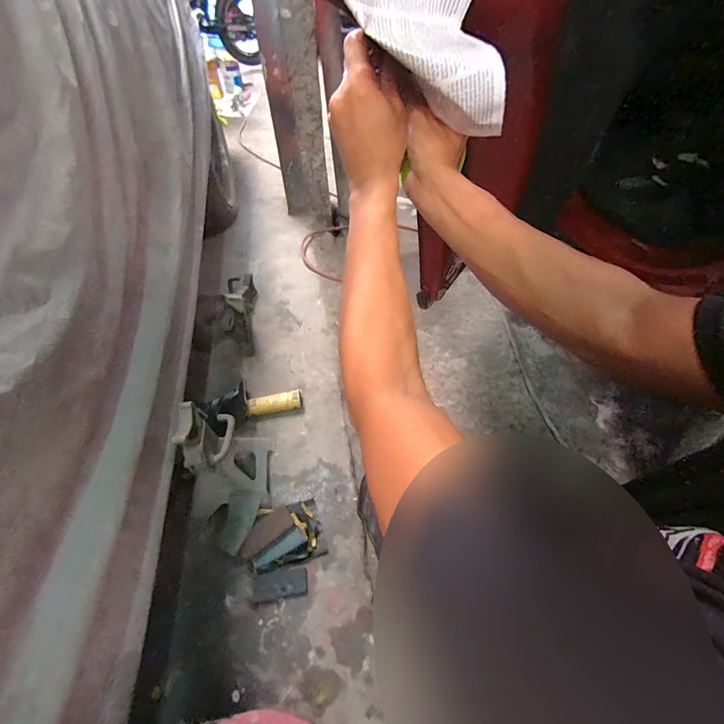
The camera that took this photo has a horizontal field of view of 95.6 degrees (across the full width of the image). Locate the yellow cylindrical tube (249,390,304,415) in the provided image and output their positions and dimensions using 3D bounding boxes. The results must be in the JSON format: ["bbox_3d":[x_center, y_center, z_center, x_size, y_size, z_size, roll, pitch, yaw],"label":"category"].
[{"bbox_3d":[-0.244,0.118,0.924,0.148,0.040,0.056,-10,53,-6],"label":"yellow cylindrical tube"}]

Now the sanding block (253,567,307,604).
[{"bbox_3d":[-0.165,0.451,0.668,0.105,0.007,0.051,-7,52,-4],"label":"sanding block"}]

